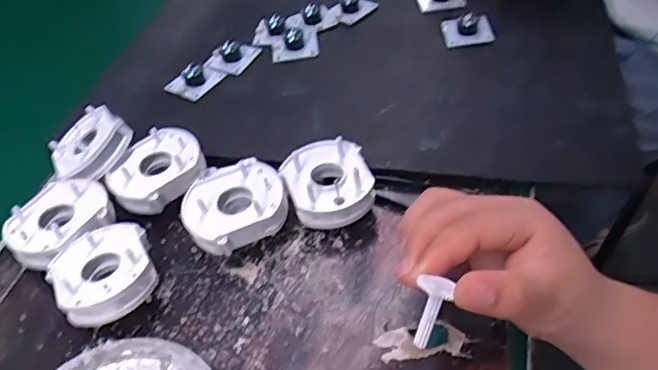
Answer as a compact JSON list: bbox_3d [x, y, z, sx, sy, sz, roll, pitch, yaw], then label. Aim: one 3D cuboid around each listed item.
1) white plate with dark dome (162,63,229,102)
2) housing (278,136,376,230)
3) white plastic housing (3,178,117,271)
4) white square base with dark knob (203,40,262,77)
[{"bbox_3d":[-0.126,-0.105,0.538,0.040,0.021,0.050,26,54,27],"label":"white plate with dark dome"},{"bbox_3d":[0.000,0.001,0.412,0.060,0.035,0.058,-14,47,-7],"label":"housing"},{"bbox_3d":[-0.192,0.030,0.411,0.060,0.037,0.071,23,53,25],"label":"white plastic housing"},{"bbox_3d":[-0.095,-0.134,0.561,0.040,0.018,0.047,20,52,23],"label":"white square base with dark knob"}]

